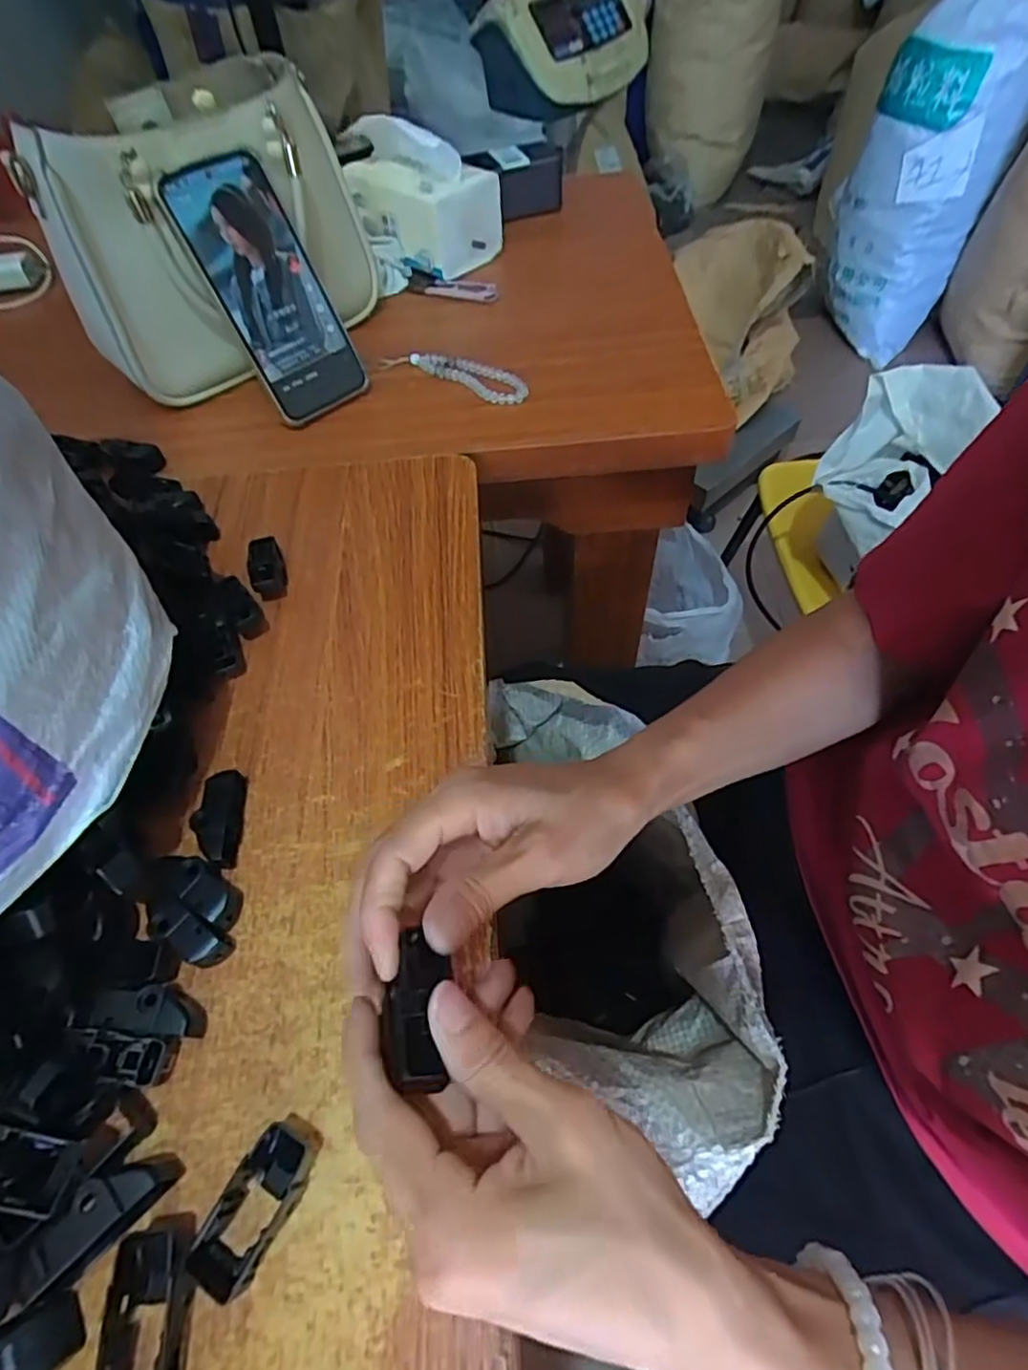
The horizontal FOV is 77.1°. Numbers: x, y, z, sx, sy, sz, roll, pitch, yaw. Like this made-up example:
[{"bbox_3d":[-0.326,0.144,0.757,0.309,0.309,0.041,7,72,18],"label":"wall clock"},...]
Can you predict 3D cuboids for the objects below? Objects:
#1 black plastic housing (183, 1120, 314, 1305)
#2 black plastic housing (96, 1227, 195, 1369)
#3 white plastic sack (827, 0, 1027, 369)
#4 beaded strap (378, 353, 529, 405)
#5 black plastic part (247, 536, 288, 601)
[{"bbox_3d":[-0.096,0.192,0.239,0.025,0.012,0.048,23,61,17],"label":"black plastic housing"},{"bbox_3d":[-0.128,0.221,0.224,0.028,0.018,0.048,-7,56,-2],"label":"black plastic housing"},{"bbox_3d":[0.818,-1.018,1.286,0.269,0.600,0.172,23,61,17],"label":"white plastic sack"},{"bbox_3d":[-0.048,-0.261,0.538,0.134,0.013,0.039,23,60,17],"label":"beaded strap"},{"bbox_3d":[-0.159,-0.077,0.416,0.021,0.020,0.047,-16,57,-8],"label":"black plastic part"}]

